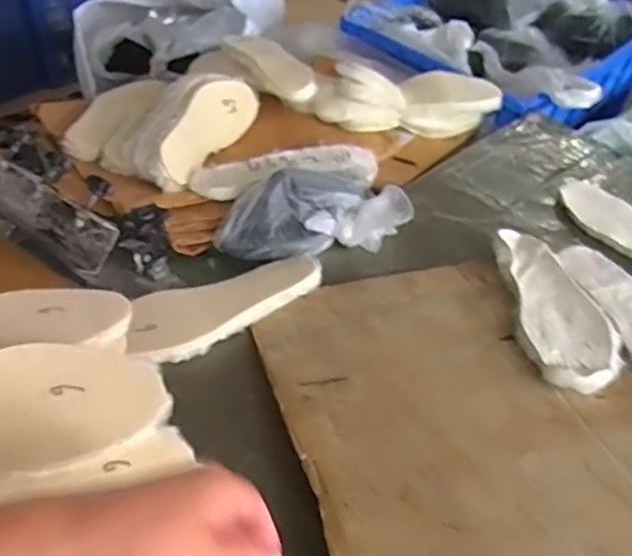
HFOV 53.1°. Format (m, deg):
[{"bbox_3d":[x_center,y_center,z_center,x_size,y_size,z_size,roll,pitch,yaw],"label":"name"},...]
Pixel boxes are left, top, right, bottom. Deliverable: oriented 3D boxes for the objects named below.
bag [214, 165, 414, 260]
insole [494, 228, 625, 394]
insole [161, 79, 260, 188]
[{"bbox_3d":[-0.004,-0.084,0.830,0.252,0.094,0.088,-8,45,-11],"label":"bag"},{"bbox_3d":[0.287,0.030,0.757,0.106,0.019,0.272,2,38,1],"label":"insole"},{"bbox_3d":[-0.159,-0.223,0.925,0.027,0.092,0.267,-10,26,28],"label":"insole"}]

